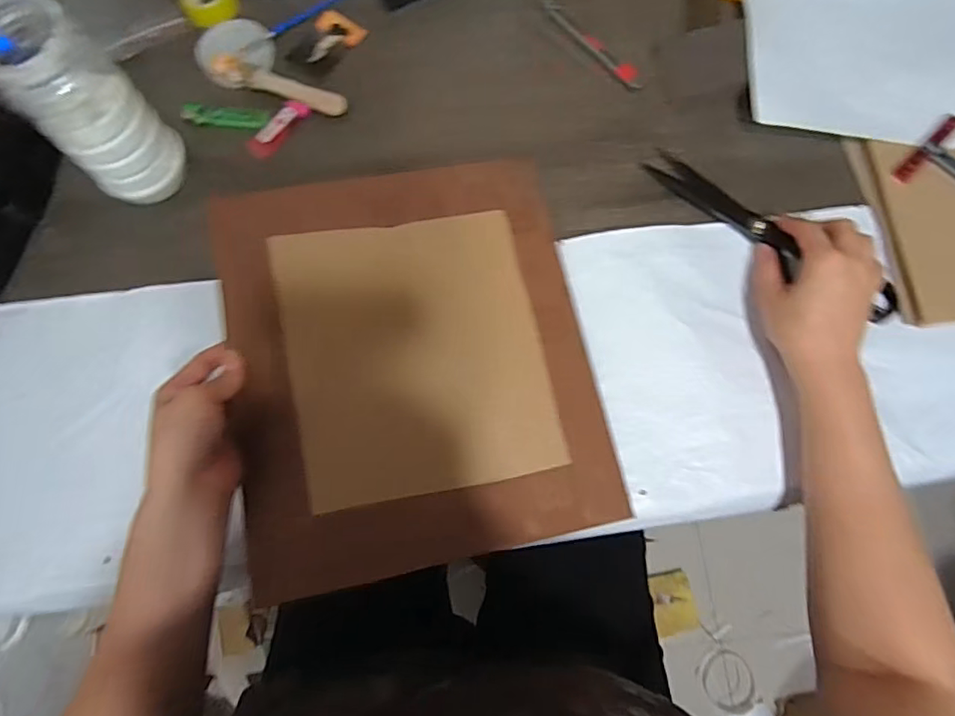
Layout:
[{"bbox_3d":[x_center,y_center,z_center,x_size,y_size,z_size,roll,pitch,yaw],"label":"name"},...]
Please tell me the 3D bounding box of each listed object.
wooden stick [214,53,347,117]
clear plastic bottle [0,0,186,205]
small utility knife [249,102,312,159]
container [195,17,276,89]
[{"bbox_3d":[-0.194,-0.267,0.563,0.135,0.021,0.024,18,76,6],"label":"wooden stick"},{"bbox_3d":[-0.318,-0.200,0.472,0.072,0.170,0.080,41,80,11],"label":"clear plastic bottle"},{"bbox_3d":[-0.195,-0.224,0.556,0.024,0.006,0.071,42,80,11],"label":"small utility knife"},{"bbox_3d":[-0.244,-0.309,0.574,0.073,0.021,0.087,1,75,1],"label":"container"}]

